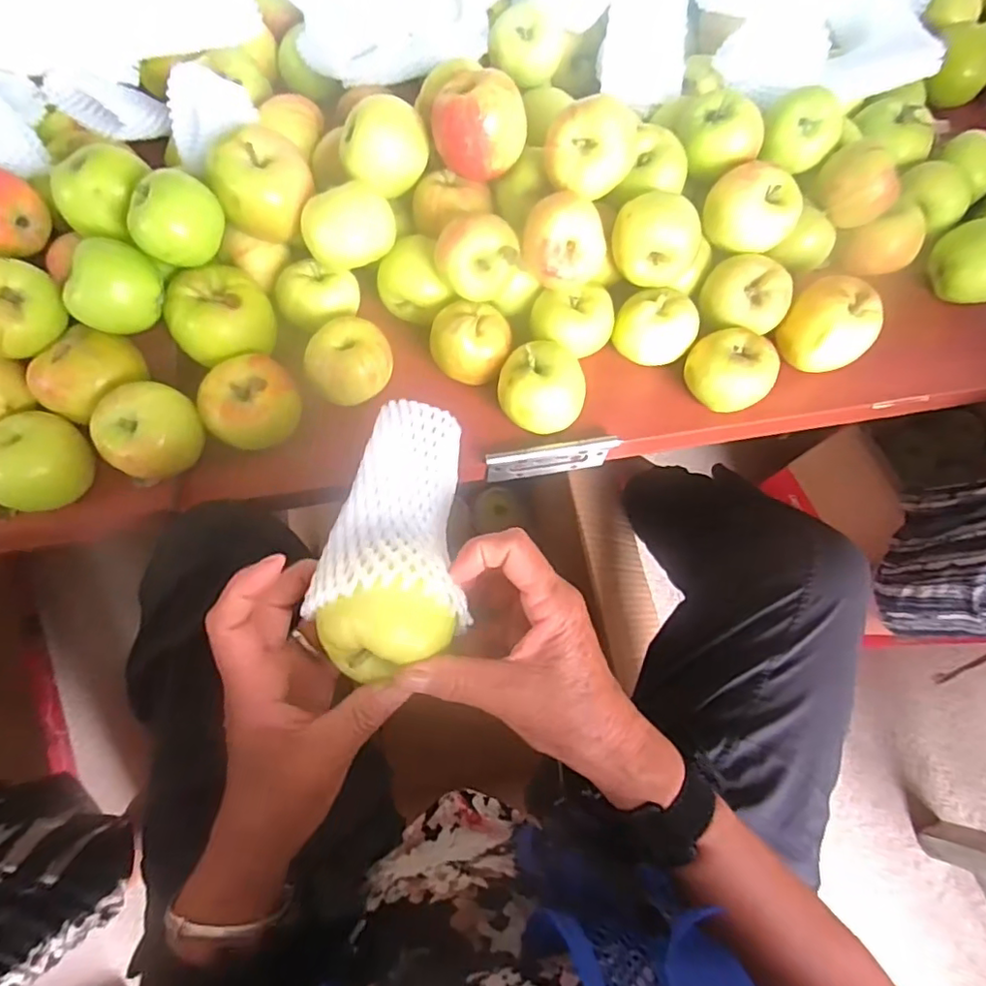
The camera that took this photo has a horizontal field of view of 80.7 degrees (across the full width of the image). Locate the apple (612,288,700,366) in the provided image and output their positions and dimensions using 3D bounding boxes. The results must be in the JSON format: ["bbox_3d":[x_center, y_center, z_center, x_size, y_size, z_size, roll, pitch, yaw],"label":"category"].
[{"bbox_3d":[0.124,-0.123,0.456,0.058,0.058,0.049,31,73,9],"label":"apple"}]

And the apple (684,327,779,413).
[{"bbox_3d":[0.181,-0.092,0.453,0.063,0.056,0.058,1,71,-2],"label":"apple"}]

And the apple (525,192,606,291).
[{"bbox_3d":[0.051,-0.175,0.410,0.056,0.045,0.051,1,71,-2],"label":"apple"}]

